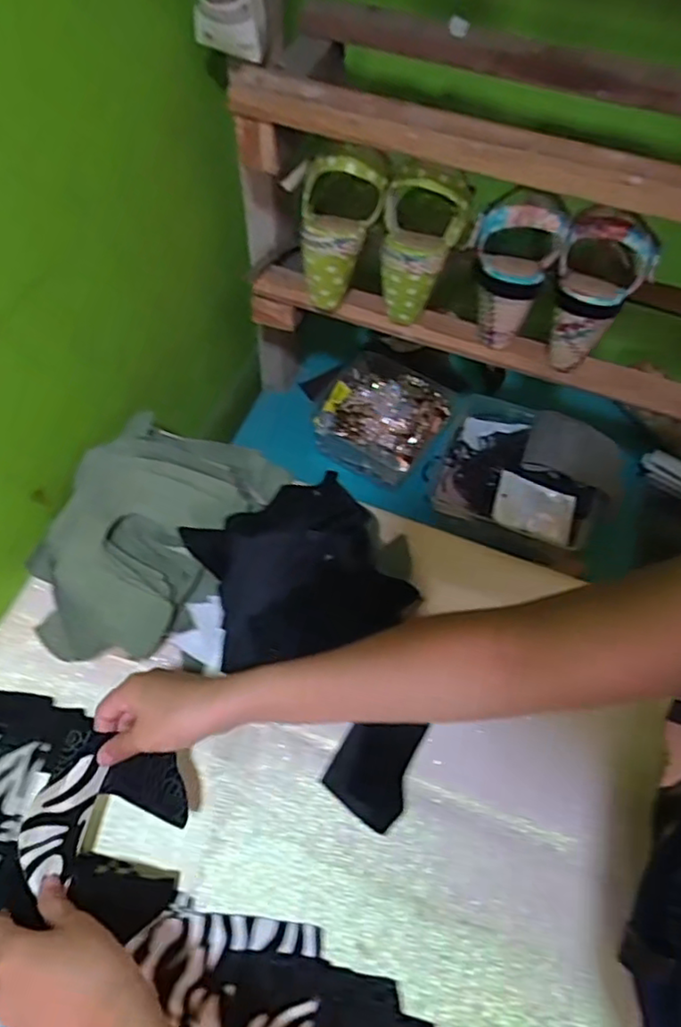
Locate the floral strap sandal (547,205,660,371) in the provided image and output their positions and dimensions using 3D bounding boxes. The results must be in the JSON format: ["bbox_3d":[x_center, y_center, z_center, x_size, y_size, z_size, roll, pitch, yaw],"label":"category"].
[{"bbox_3d":[0.232,-0.199,0.579,0.077,0.144,0.063,19,31,8],"label":"floral strap sandal"}]

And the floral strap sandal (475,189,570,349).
[{"bbox_3d":[0.164,-0.228,0.604,0.079,0.137,0.091,11,27,4],"label":"floral strap sandal"}]

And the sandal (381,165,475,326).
[{"bbox_3d":[0.070,-0.255,0.606,0.077,0.140,0.061,20,28,9],"label":"sandal"}]

